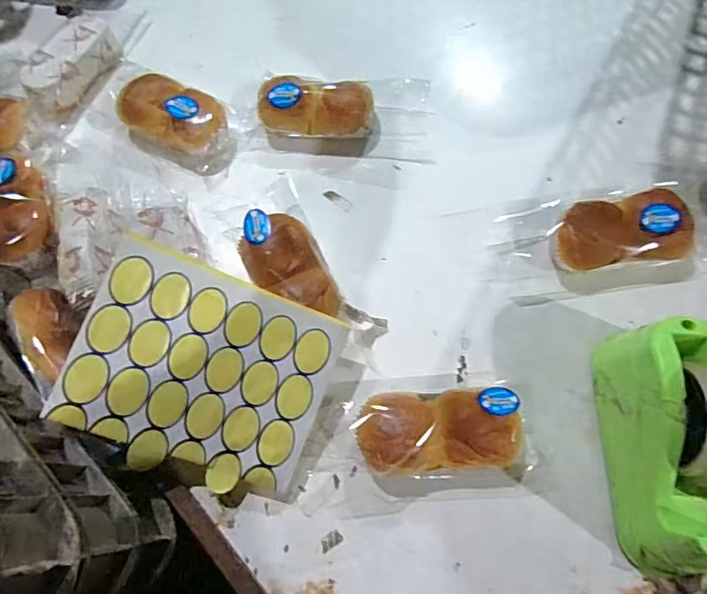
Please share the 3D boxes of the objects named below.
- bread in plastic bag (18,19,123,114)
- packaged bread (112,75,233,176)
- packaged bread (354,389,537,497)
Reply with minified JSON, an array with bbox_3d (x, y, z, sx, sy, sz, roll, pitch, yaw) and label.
[{"bbox_3d":[-0.351,-0.293,0.622,0.074,0.040,0.143,16,71,8],"label":"bread in plastic bag"},{"bbox_3d":[-0.206,-0.208,0.580,0.136,0.041,0.081,27,73,12],"label":"packaged bread"},{"bbox_3d":[0.086,0.132,0.451,0.161,0.055,0.091,-3,69,2],"label":"packaged bread"}]

